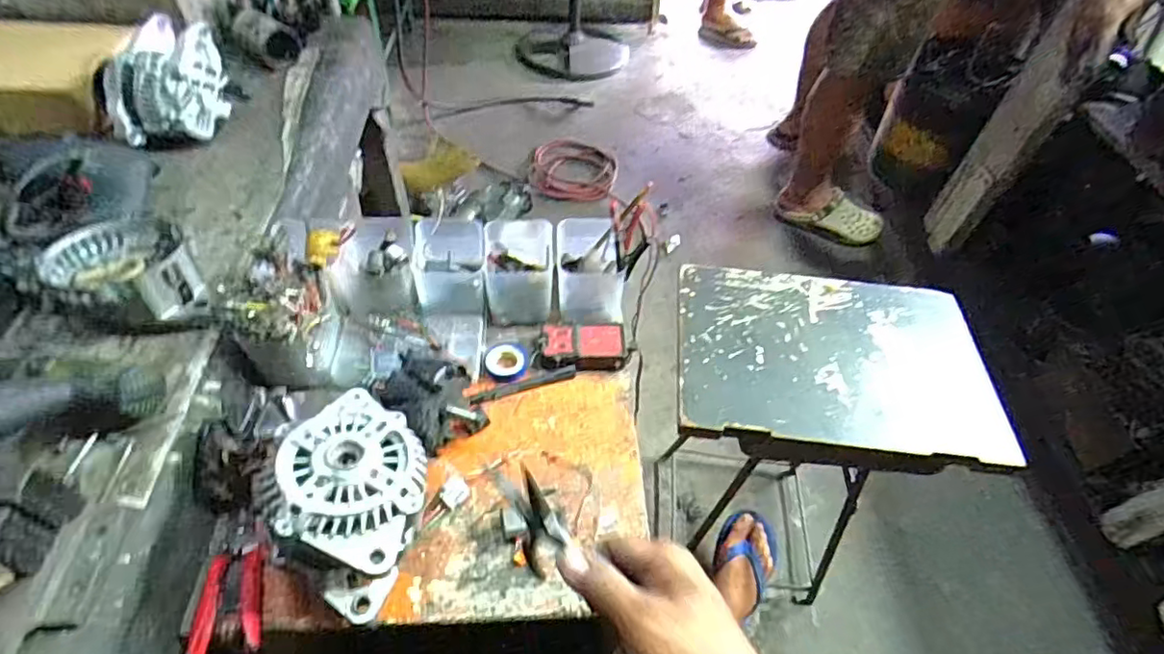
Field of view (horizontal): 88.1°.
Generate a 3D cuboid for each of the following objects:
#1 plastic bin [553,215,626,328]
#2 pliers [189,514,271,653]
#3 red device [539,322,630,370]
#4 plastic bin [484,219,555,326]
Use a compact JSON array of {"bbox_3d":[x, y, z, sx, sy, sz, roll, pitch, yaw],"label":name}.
[{"bbox_3d":[0.009,-0.076,0.804,0.085,0.080,0.119,-3,51,-7],"label":"plastic bin"},{"bbox_3d":[-0.329,0.239,0.570,0.057,0.028,0.136,-11,52,-13],"label":"pliers"},{"bbox_3d":[0.002,0.023,0.755,0.105,0.024,0.063,-4,51,-8],"label":"red device"},{"bbox_3d":[-0.084,-0.073,0.802,0.088,0.085,0.107,-2,51,-7],"label":"plastic bin"}]

